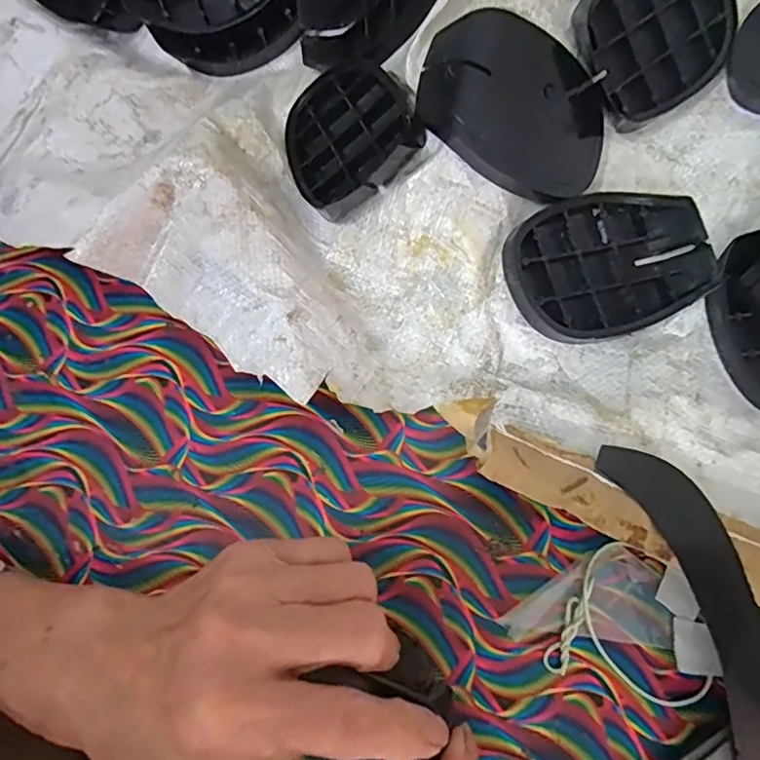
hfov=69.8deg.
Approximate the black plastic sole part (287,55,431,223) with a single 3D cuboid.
[{"bbox_3d":[-0.022,-0.160,0.358,0.087,0.018,0.104,-35,62,22],"label":"black plastic sole part"}]

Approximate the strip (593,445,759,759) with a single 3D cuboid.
[{"bbox_3d":[0.179,0.179,0.266,0.069,0.024,0.295,-9,72,-4],"label":"strip"}]

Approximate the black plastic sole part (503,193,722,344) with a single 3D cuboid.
[{"bbox_3d":[0.140,-0.072,0.338,0.117,0.030,0.083,-20,73,-7],"label":"black plastic sole part"}]

